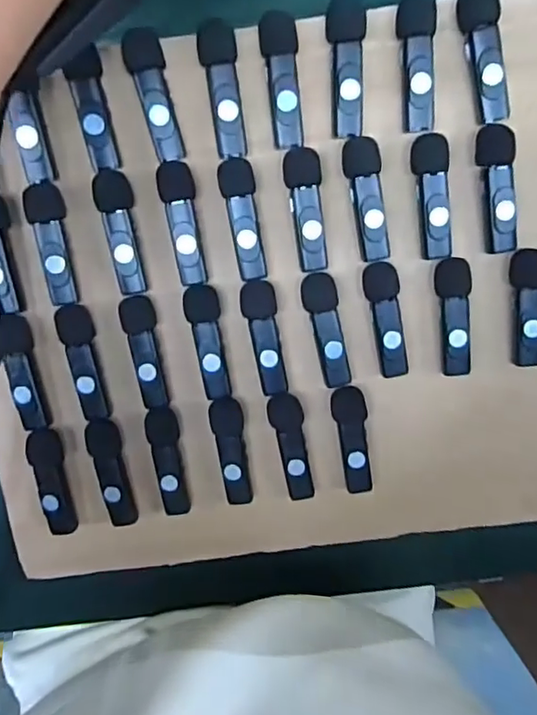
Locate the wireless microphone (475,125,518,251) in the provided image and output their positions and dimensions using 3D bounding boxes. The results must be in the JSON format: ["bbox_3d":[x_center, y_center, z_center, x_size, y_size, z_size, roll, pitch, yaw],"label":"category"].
[{"bbox_3d":[0.122,-0.089,0.307,0.019,0.019,0.065,-6,97,2],"label":"wireless microphone"}]

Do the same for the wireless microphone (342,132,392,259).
[{"bbox_3d":[0.053,-0.084,0.304,0.020,0.013,0.063,-8,97,2],"label":"wireless microphone"}]

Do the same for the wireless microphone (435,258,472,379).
[{"bbox_3d":[0.104,-0.022,0.318,0.018,0.018,0.065,-5,97,2],"label":"wireless microphone"}]

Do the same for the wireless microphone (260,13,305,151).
[{"bbox_3d":[0.007,-0.142,0.294,0.019,0.014,0.063,-3,97,2],"label":"wireless microphone"}]

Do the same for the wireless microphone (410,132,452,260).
[{"bbox_3d":[0.088,-0.085,0.304,0.019,0.012,0.063,-6,97,2],"label":"wireless microphone"}]

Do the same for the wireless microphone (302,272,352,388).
[{"bbox_3d":[0.032,-0.016,0.321,0.020,0.015,0.064,-9,97,2],"label":"wireless microphone"}]

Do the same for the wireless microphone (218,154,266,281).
[{"bbox_3d":[-0.014,-0.074,0.307,0.018,0.013,0.063,-6,97,2],"label":"wireless microphone"}]

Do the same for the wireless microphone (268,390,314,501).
[{"bbox_3d":[0.014,0.052,0.334,0.019,0.011,0.064,-12,97,3],"label":"wireless microphone"}]

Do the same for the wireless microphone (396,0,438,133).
[{"bbox_3d":[0.076,-0.150,0.292,0.019,0.014,0.063,-3,97,1],"label":"wireless microphone"}]

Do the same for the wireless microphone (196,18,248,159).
[{"bbox_3d":[-0.023,-0.138,0.295,0.018,0.015,0.066,-8,97,2],"label":"wireless microphone"}]

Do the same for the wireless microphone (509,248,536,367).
[{"bbox_3d":[0.145,-0.027,0.317,0.018,0.015,0.064,-5,97,2],"label":"wireless microphone"}]

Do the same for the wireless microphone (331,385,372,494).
[{"bbox_3d":[0.049,0.048,0.333,0.020,0.011,0.063,-6,97,2],"label":"wireless microphone"}]

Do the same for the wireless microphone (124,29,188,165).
[{"bbox_3d":[-0.057,-0.136,0.296,0.019,0.018,0.063,-17,97,3],"label":"wireless microphone"}]

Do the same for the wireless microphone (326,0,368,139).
[{"bbox_3d":[0.039,-0.149,0.292,0.020,0.013,0.066,1,97,1],"label":"wireless microphone"}]

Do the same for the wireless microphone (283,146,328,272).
[{"bbox_3d":[0.020,-0.079,0.307,0.020,0.013,0.064,-4,97,2],"label":"wireless microphone"}]

